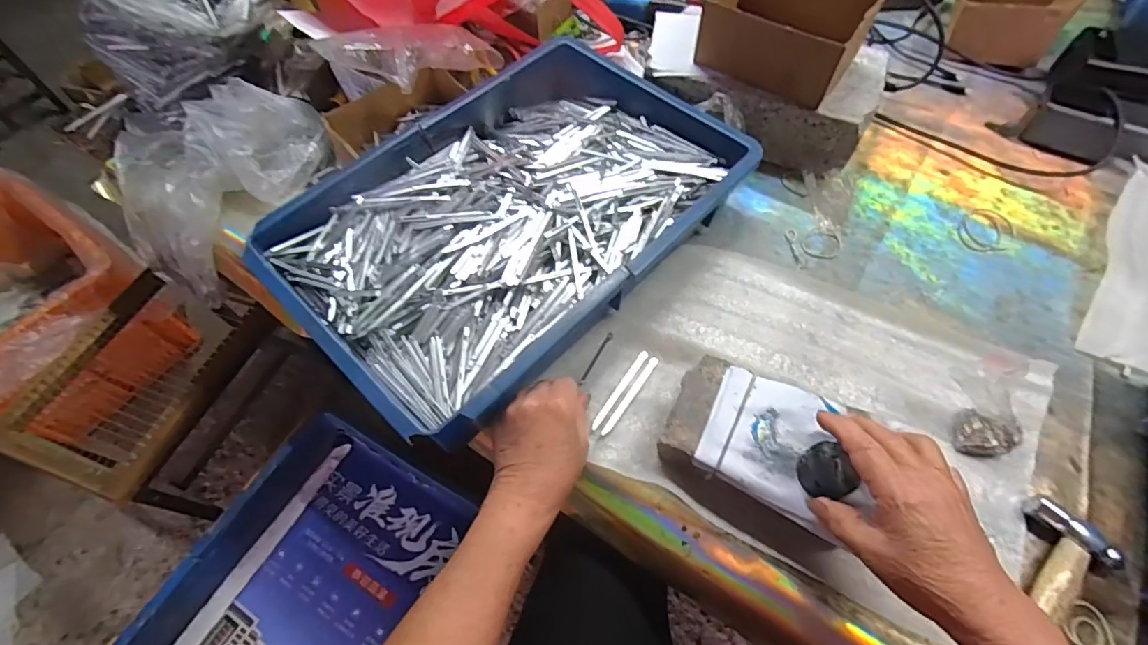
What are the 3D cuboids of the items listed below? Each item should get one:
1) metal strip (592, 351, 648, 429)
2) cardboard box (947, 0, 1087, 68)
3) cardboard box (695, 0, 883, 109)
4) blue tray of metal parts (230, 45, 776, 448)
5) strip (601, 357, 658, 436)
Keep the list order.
[{"bbox_3d":[0.042,0.060,0.458,0.008,0.004,0.088,31,65,18],"label":"metal strip"},{"bbox_3d":[0.586,-0.422,0.684,0.130,0.087,0.146,26,64,16],"label":"cardboard box"},{"bbox_3d":[0.225,-0.313,0.538,0.154,0.071,0.117,32,65,18],"label":"cardboard box"},{"bbox_3d":[-0.057,-0.109,0.513,0.291,0.074,0.427,38,67,21],"label":"blue tray of metal parts"},{"bbox_3d":[0.050,0.065,0.450,0.007,0.004,0.087,31,65,18],"label":"strip"}]

